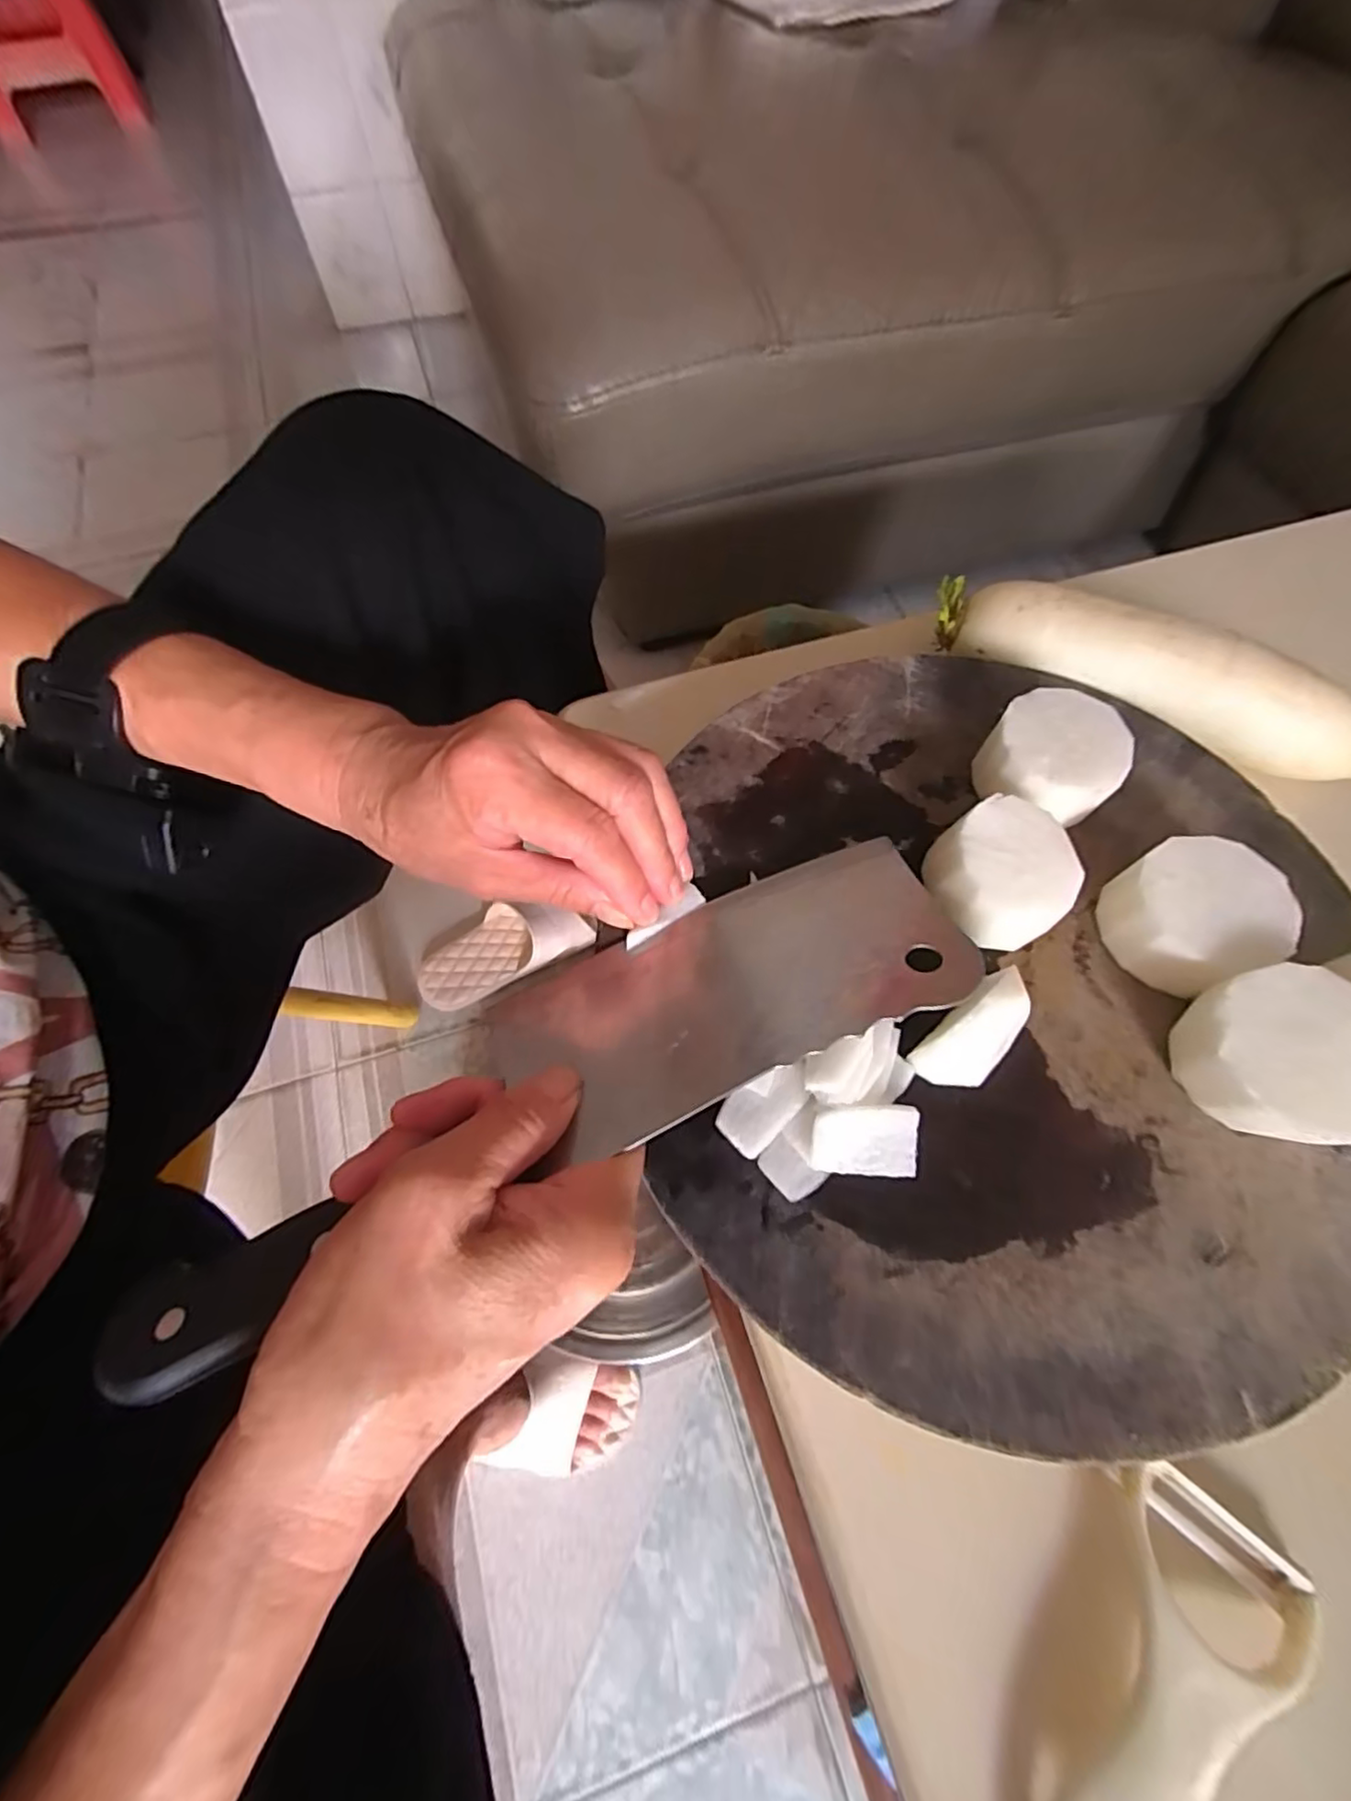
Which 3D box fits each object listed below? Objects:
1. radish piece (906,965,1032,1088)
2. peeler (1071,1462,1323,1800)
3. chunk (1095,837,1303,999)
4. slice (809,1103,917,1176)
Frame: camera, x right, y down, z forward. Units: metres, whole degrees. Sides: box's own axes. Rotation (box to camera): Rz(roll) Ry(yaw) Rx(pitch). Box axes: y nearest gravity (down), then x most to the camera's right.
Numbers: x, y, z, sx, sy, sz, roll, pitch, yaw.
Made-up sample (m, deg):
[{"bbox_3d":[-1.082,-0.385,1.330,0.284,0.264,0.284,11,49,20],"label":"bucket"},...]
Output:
[{"bbox_3d":[0.103,0.046,0.223,0.035,0.035,0.025,-35,71,-15],"label":"radish piece"},{"bbox_3d":[0.143,0.239,0.184,0.057,0.021,0.120,30,69,12],"label":"peeler"},{"bbox_3d":[0.194,0.005,0.245,0.058,0.028,0.050,-18,68,-9],"label":"chunk"},{"bbox_3d":[0.063,0.080,0.219,0.036,0.010,0.022,3,66,0],"label":"slice"}]

